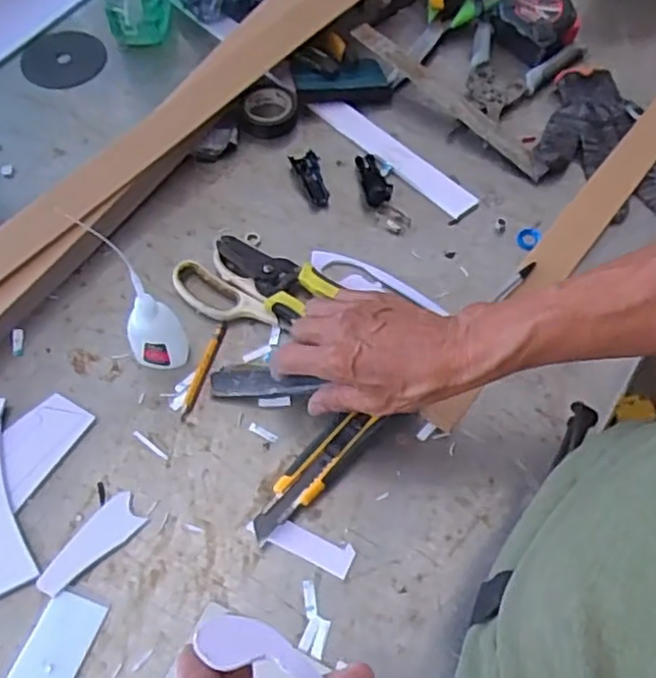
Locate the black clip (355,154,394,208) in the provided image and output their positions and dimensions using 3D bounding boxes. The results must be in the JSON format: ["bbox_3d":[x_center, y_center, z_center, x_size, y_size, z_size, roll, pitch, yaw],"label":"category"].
[{"bbox_3d":[0.044,-0.154,0.660,0.027,0.012,0.064,-9,61,-6],"label":"black clip"}]

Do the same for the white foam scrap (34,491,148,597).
[{"bbox_3d":[-0.168,0.145,0.486,0.031,0.005,0.080,39,66,19],"label":"white foam scrap"}]

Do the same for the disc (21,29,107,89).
[{"bbox_3d":[-0.285,-0.301,0.745,0.086,0.008,0.086,1,60,-1],"label":"disc"}]

